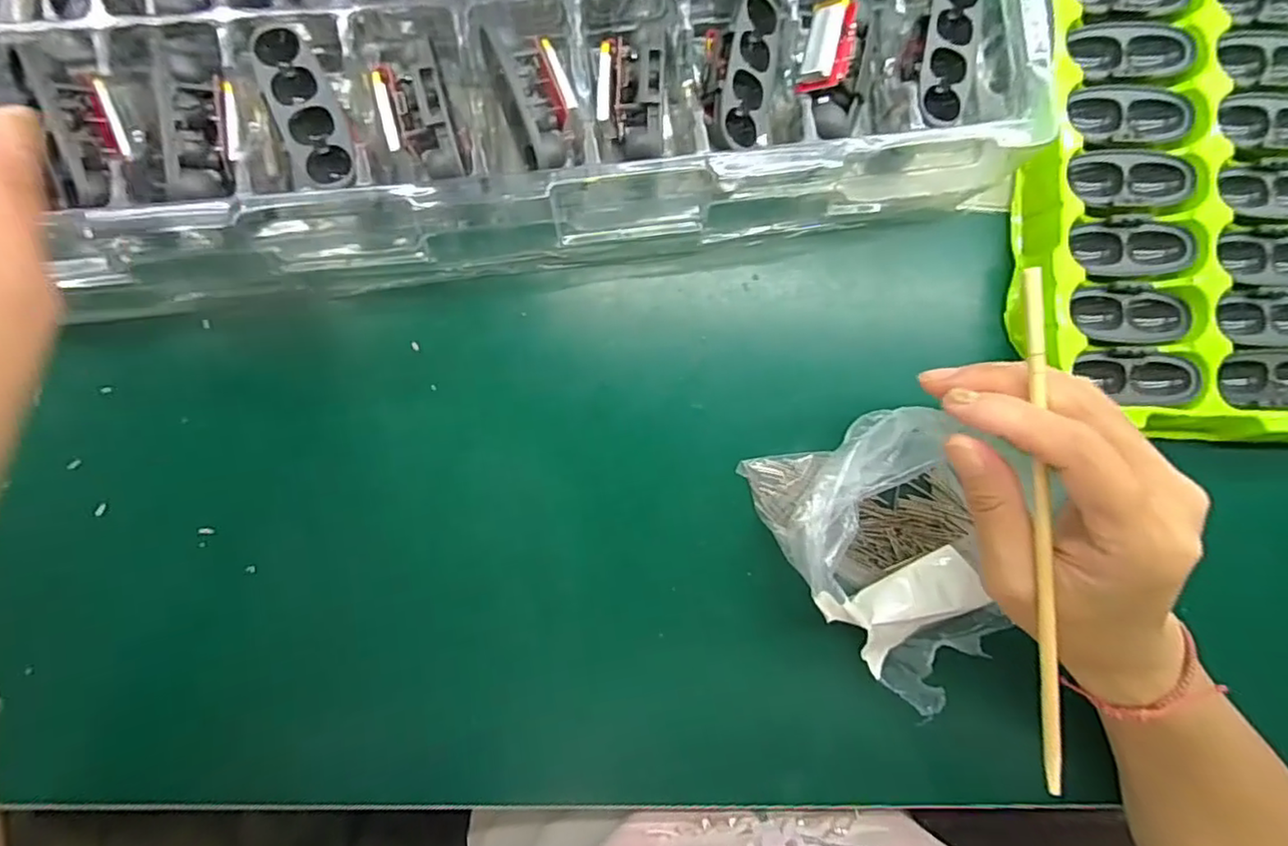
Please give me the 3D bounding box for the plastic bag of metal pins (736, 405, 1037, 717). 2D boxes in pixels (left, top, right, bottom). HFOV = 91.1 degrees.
[{"bbox_3d":[0.123,0.064,0.297,0.098,0.043,0.139,-27,92,-3],"label":"plastic bag of metal pins"}]

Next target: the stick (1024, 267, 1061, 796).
[{"bbox_3d":[0.143,0.041,0.226,0.006,0.006,0.190,-6,94,-4],"label":"stick"}]

